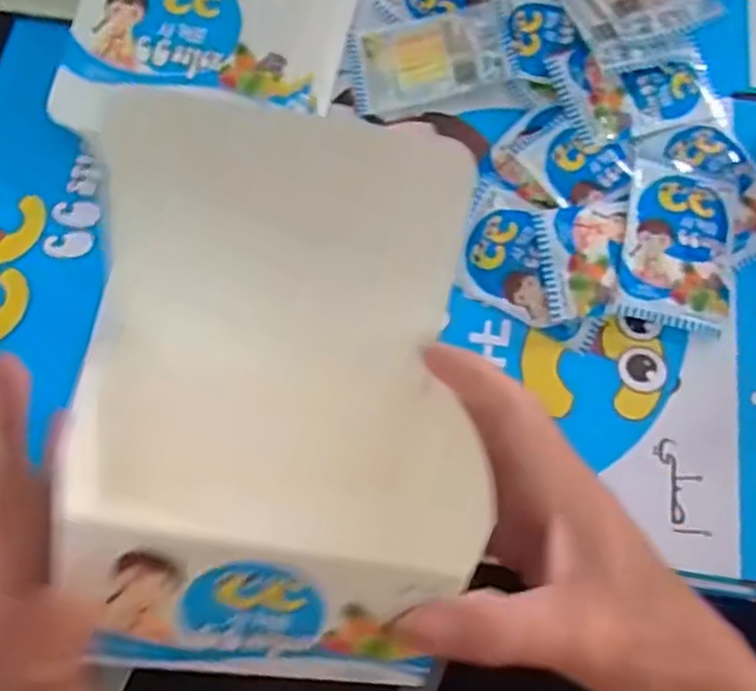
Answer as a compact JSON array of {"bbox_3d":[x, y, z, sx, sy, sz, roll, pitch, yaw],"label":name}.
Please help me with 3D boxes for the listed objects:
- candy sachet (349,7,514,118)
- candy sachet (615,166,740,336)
[{"bbox_3d":[0.033,-0.184,0.460,0.099,0.014,0.067,-6,72,-2],"label":"candy sachet"},{"bbox_3d":[0.175,-0.058,0.417,0.065,0.017,0.095,11,73,4],"label":"candy sachet"}]

